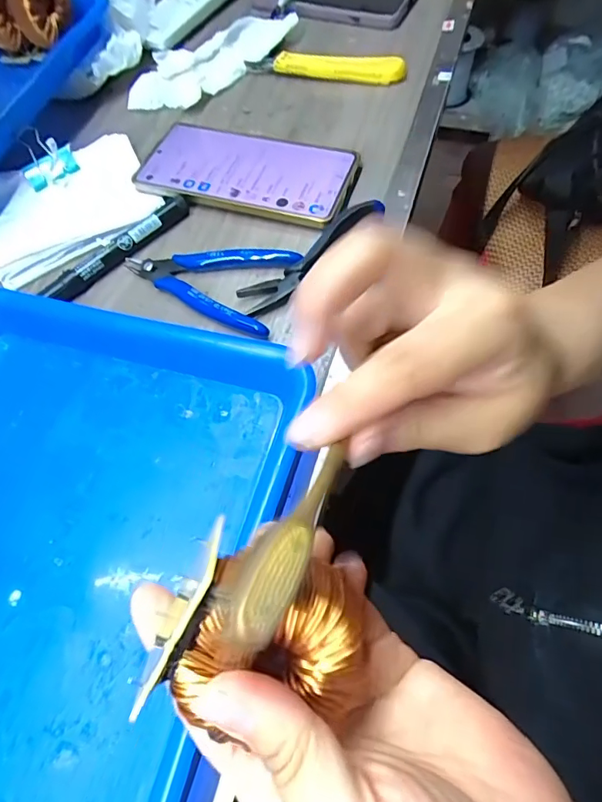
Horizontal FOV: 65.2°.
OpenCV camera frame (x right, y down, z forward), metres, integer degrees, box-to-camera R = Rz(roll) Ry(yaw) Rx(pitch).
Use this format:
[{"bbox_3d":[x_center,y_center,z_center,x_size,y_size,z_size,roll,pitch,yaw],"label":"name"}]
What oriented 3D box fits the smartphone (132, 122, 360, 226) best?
[{"bbox_3d":[-0.043,-0.179,0.362,0.165,0.011,0.082,12,66,12],"label":"smartphone"}]

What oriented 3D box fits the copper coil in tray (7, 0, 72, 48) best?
[{"bbox_3d":[-0.219,-0.335,0.392,0.029,0.049,0.047,7,61,7],"label":"copper coil in tray"}]

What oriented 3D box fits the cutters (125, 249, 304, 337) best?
[{"bbox_3d":[-0.066,-0.086,0.324,0.118,0.019,0.063,18,67,14],"label":"cutters"}]

